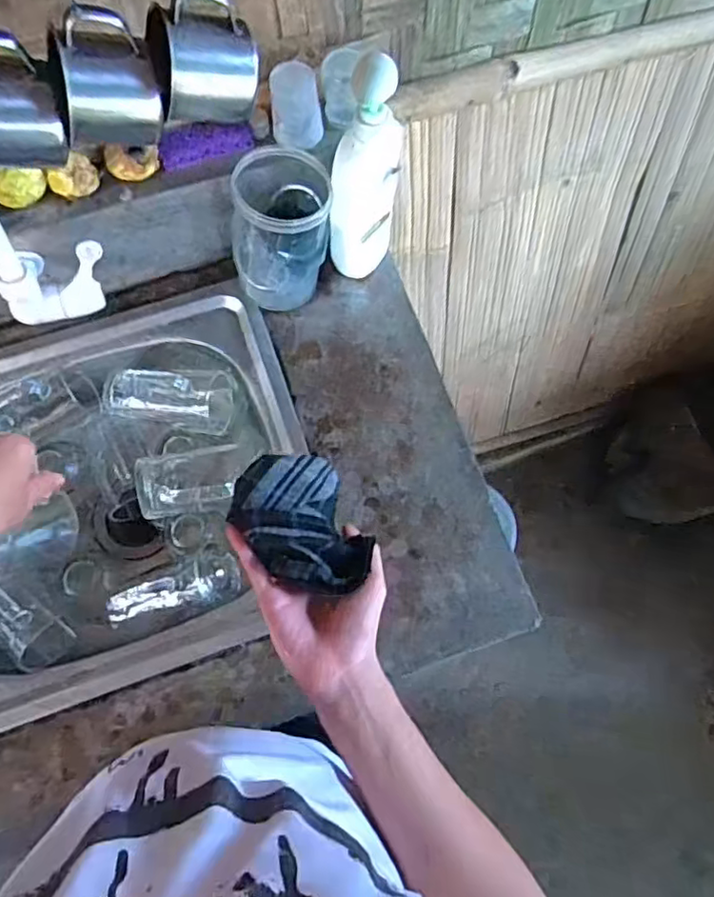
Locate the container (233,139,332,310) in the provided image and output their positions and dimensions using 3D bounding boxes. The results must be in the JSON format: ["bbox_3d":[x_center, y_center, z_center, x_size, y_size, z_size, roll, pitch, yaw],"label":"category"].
[{"bbox_3d":[-0.077,-0.231,0.650,0.098,0.164,0.112,3,73,0],"label":"container"}]

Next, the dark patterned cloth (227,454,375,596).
[{"bbox_3d":[-0.045,0.063,0.507,0.091,0.032,0.126,-30,76,-10],"label":"dark patterned cloth"}]

